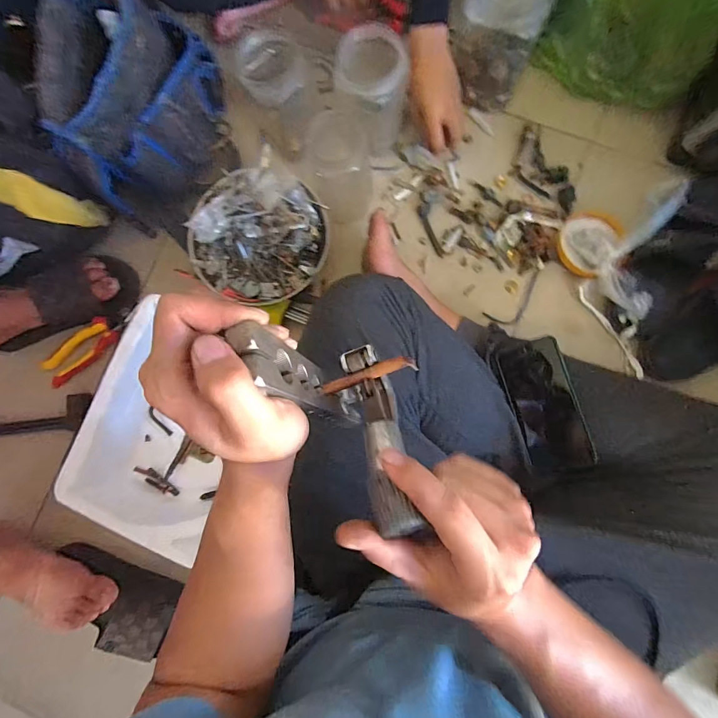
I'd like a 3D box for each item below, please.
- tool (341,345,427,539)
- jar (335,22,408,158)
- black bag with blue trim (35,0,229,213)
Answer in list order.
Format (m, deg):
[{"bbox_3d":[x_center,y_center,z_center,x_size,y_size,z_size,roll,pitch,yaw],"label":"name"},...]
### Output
[{"bbox_3d":[0.012,0.050,0.250,0.034,0.027,0.123,-14,55,2],"label":"tool"},{"bbox_3d":[0.020,-0.392,0.556,0.097,0.115,0.110,14,86,4],"label":"jar"},{"bbox_3d":[-0.317,-0.382,0.554,0.178,0.160,0.273,-2,85,3],"label":"black bag with blue trim"}]

